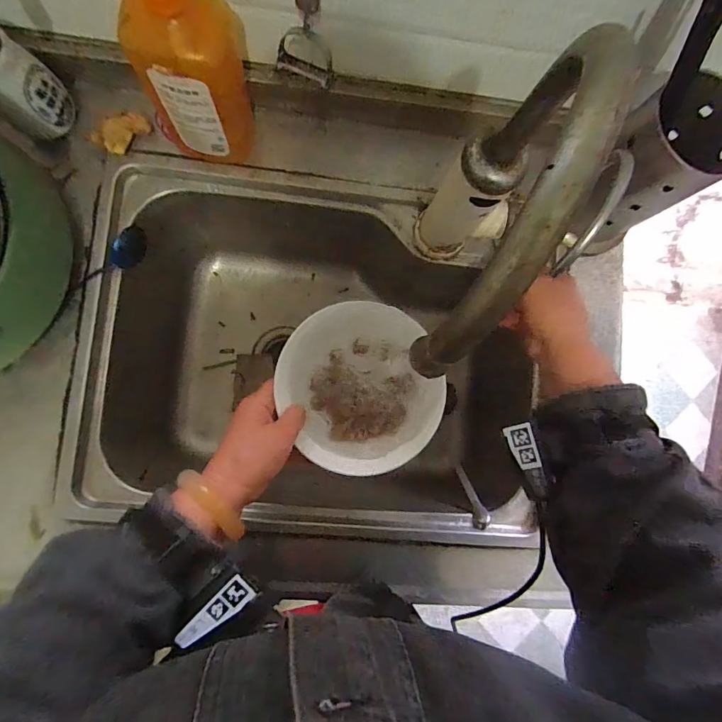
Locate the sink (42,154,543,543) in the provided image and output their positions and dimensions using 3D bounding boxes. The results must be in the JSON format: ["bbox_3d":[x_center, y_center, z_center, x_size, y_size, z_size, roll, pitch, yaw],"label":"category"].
[{"bbox_3d":[-0.069,-0.022,0.622,0.535,0.235,0.468,7,85,-5],"label":"sink"}]

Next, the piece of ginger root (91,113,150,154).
[{"bbox_3d":[-0.274,-0.262,0.486,0.061,0.014,0.033,-41,90,-7],"label":"piece of ginger root"}]

